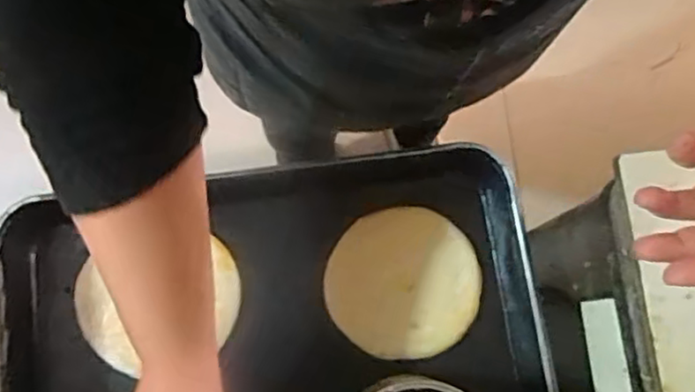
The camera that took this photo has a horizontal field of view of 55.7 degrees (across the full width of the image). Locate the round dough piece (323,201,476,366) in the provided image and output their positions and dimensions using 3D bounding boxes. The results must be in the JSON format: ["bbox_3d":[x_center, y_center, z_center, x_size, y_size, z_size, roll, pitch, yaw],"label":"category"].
[{"bbox_3d":[0.044,0.067,0.514,0.116,0.019,0.113,22,78,4],"label":"round dough piece"}]

